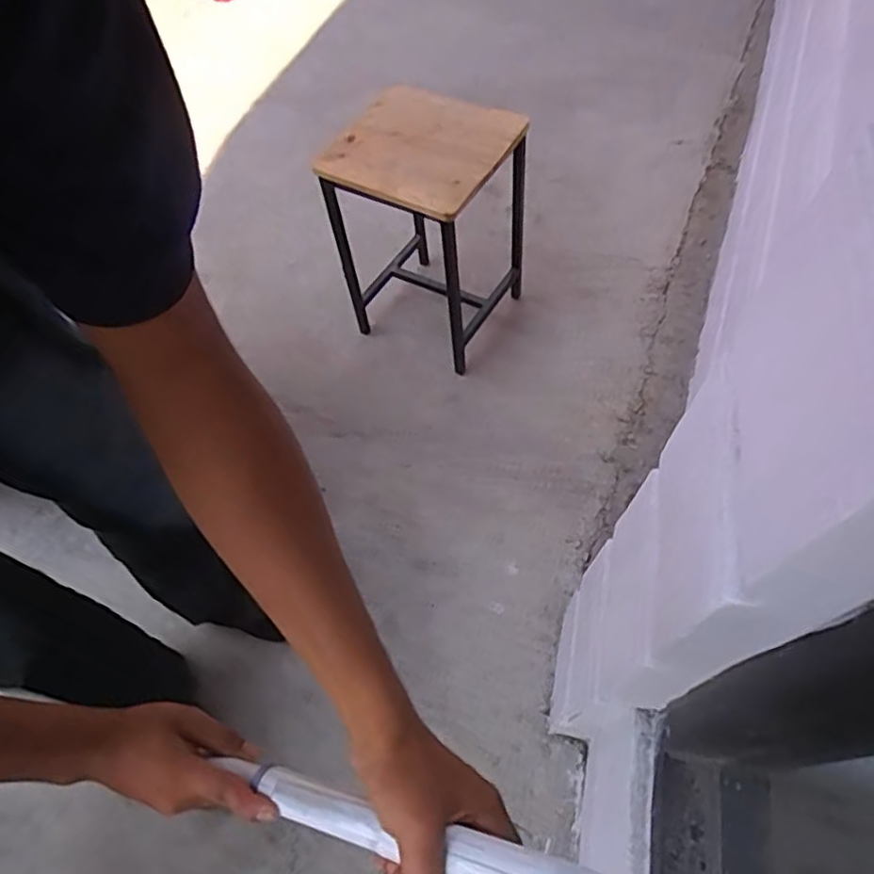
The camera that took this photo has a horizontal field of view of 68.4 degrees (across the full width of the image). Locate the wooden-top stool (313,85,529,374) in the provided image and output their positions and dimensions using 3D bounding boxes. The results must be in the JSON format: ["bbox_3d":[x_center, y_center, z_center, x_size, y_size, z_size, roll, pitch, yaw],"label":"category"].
[{"bbox_3d":[-0.017,-0.401,1.288,0.292,0.438,0.281,28,63,16],"label":"wooden-top stool"}]

